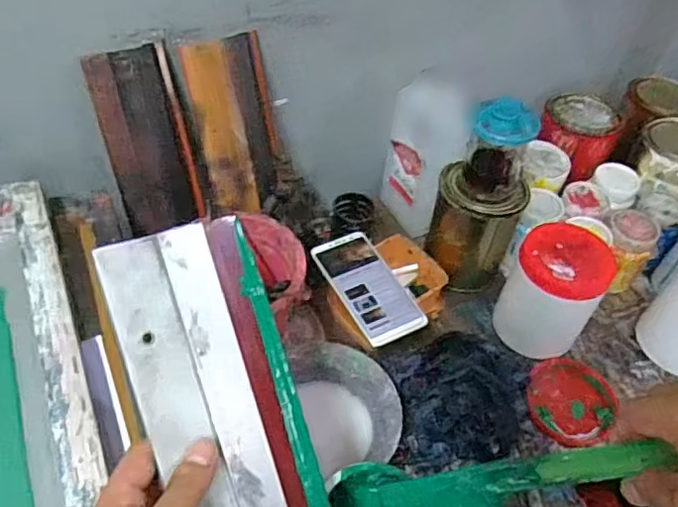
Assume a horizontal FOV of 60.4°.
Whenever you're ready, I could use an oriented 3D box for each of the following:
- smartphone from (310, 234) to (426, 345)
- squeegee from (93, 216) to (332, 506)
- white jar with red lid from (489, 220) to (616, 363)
[{"bbox_3d":[0.033,0.037,0.698,0.079,0.014,0.155,-21,53,-21],"label":"smartphone"},{"bbox_3d":[-0.071,0.101,0.374,0.095,0.029,0.237,-19,93,-20],"label":"squeegee"},{"bbox_3d":[0.245,0.048,0.686,0.097,0.144,0.098,2,48,-3],"label":"white jar with red lid"}]

